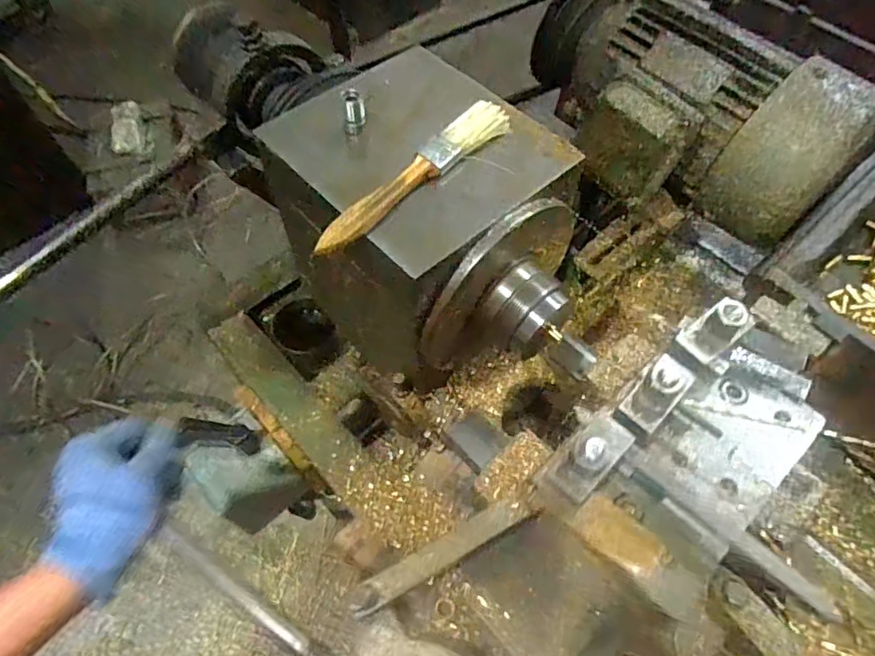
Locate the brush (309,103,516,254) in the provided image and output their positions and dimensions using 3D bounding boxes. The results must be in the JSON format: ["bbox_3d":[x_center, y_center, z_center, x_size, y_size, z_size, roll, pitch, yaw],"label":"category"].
[{"bbox_3d":[-0.015,-0.100,0.346,0.029,0.010,0.161,41,66,20],"label":"brush"}]

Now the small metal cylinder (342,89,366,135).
[{"bbox_3d":[-0.056,-0.145,0.370,0.014,0.028,0.013,-3,59,-4],"label":"small metal cylinder"}]

